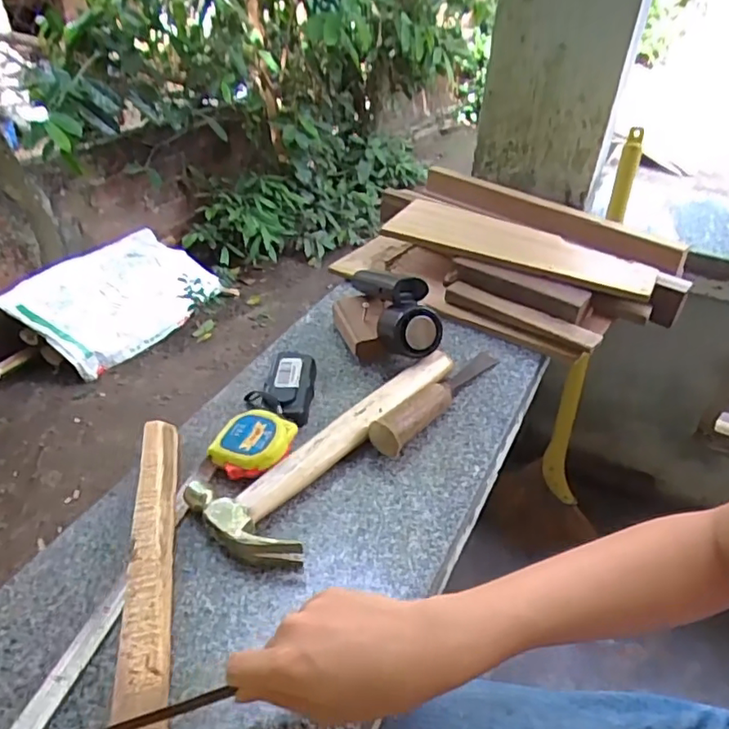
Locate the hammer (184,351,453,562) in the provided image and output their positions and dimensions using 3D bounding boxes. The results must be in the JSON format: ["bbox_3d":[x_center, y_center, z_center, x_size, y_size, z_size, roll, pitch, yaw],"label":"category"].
[{"bbox_3d":[-0.025,0.069,0.574,0.113,0.036,0.304,27,44,27],"label":"hammer"}]

